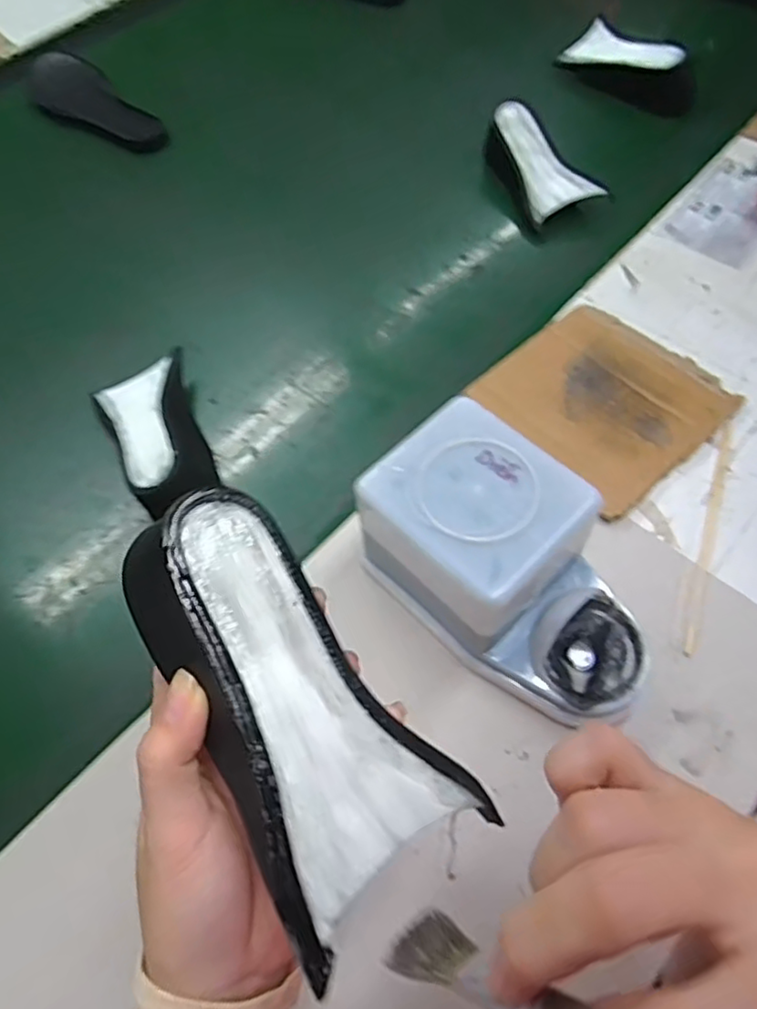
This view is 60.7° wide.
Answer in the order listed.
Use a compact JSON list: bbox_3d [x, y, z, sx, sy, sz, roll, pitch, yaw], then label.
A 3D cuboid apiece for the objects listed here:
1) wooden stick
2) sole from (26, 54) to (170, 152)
[{"bbox_3d":[0.236,0.018,0.459,0.010,0.005,0.192,19,63,13],"label":"wooden stick"},{"bbox_3d":[-0.347,-0.480,0.777,0.236,0.026,0.080,40,69,22],"label":"sole"}]

